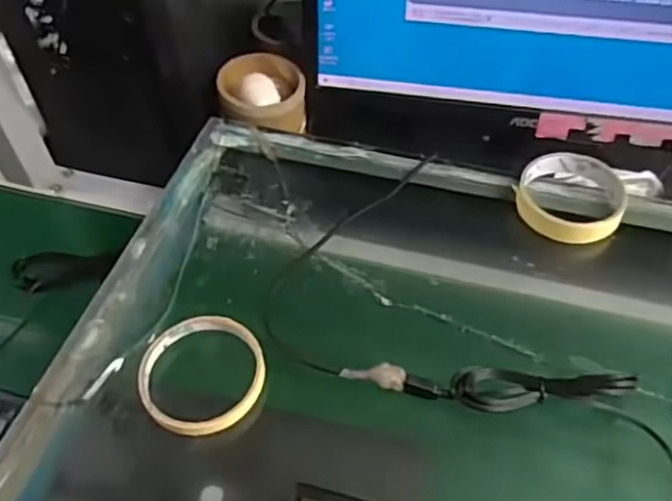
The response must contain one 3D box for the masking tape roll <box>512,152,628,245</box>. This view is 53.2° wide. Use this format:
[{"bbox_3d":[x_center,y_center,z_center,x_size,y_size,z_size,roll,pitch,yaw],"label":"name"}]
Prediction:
[{"bbox_3d":[0.189,-0.041,0.544,0.083,0.027,0.085,-3,50,3],"label":"masking tape roll"}]

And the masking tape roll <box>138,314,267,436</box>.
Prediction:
[{"bbox_3d":[-0.090,0.082,0.455,0.083,0.016,0.087,-3,50,3],"label":"masking tape roll"}]

